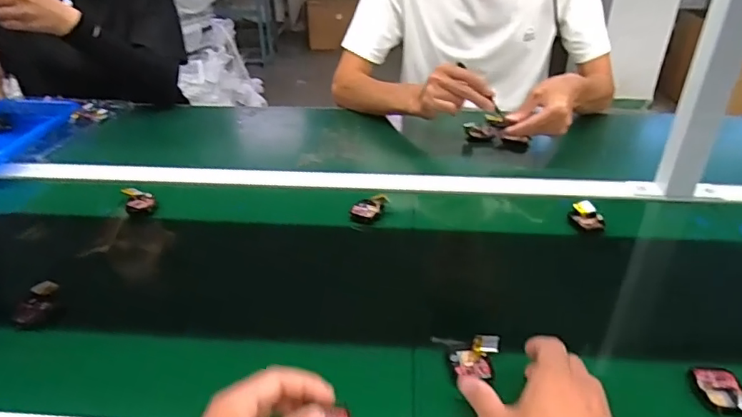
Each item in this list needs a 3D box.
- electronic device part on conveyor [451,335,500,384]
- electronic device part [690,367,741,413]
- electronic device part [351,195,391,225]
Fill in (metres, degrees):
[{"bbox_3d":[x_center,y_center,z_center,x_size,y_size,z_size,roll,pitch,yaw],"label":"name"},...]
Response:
[{"bbox_3d":[0.093,0.133,0.459,0.040,0.013,0.044,6,32,9],"label":"electronic device part on conveyor"},{"bbox_3d":[0.296,0.154,0.429,0.039,0.015,0.054,3,32,4],"label":"electronic device part"},{"bbox_3d":[-0.002,0.000,0.675,0.045,0.025,0.035,6,32,8],"label":"electronic device part"}]

